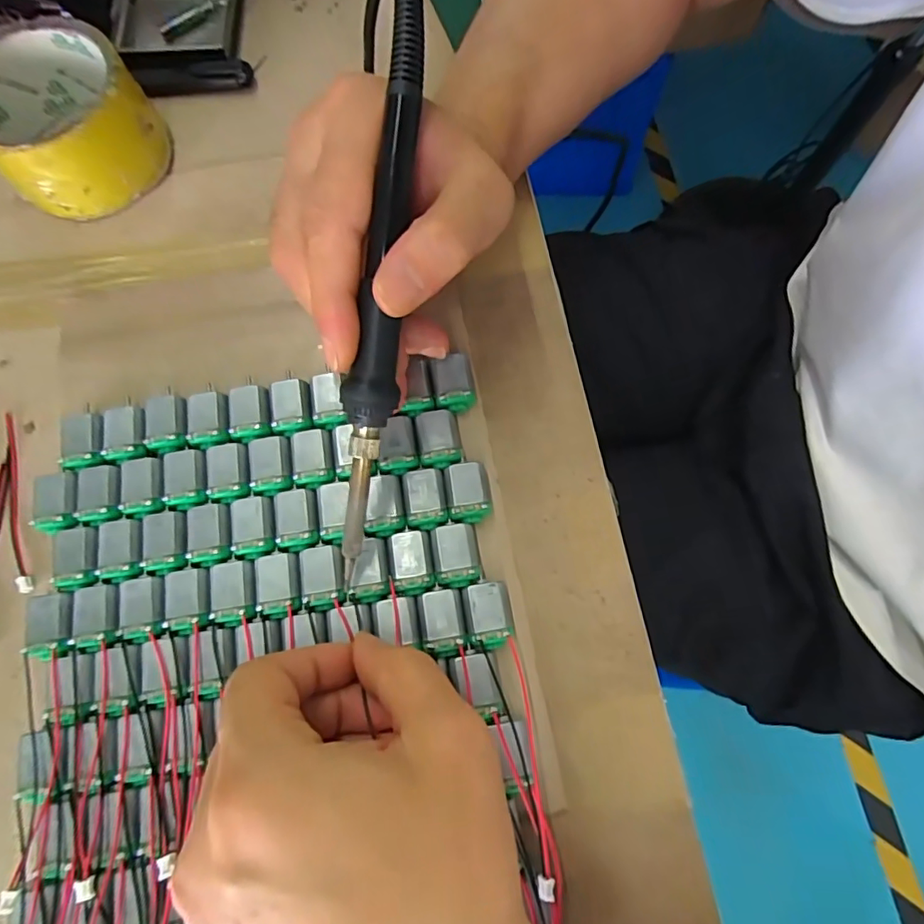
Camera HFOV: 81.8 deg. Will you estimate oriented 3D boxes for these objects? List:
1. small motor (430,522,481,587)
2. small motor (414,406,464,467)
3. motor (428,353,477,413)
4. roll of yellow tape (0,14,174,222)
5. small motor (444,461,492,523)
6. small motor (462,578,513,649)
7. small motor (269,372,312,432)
[{"bbox_3d":[-0.003,0.042,0.235,0.019,0.012,0.026,-8,75,0],"label":"small motor"},{"bbox_3d":[-0.011,-0.009,0.251,0.019,0.016,0.027,-13,75,-2],"label":"small motor"},{"bbox_3d":[-0.004,-0.036,0.257,0.018,0.016,0.026,-12,75,-1],"label":"motor"},{"bbox_3d":[-0.211,-0.183,0.282,0.081,0.044,0.084,0,75,2],"label":"roll of yellow tape"},{"bbox_3d":[0.002,0.015,0.244,0.019,0.015,0.027,-9,75,-1],"label":"small motor"},{"bbox_3d":[0.011,0.065,0.229,0.019,0.013,0.027,-8,75,0],"label":"small motor"},{"bbox_3d":[-0.081,-0.027,0.255,0.018,0.011,0.027,-10,75,-1],"label":"small motor"}]

